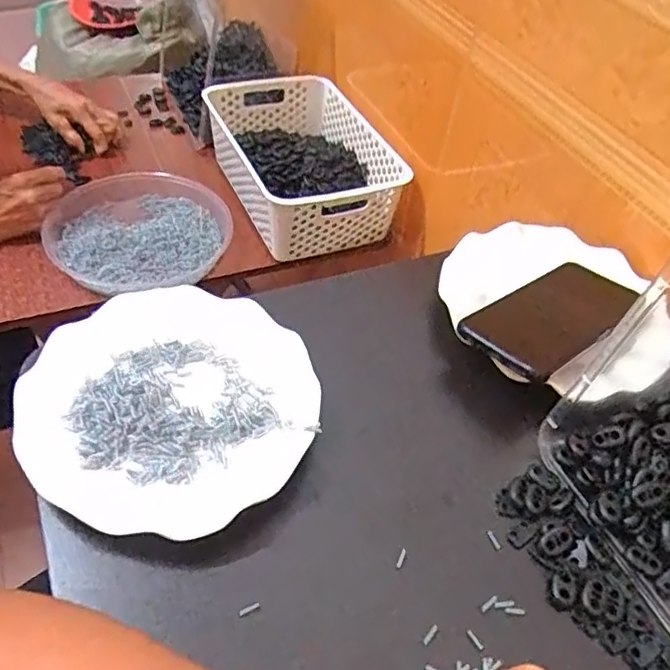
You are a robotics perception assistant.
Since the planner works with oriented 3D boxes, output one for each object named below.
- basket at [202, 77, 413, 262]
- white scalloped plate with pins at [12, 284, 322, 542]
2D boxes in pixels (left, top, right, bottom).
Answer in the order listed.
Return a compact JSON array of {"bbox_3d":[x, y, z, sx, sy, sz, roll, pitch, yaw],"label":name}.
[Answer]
[{"bbox_3d":[-0.047,-0.251,0.902,0.201,0.110,0.305,-16,52,-21],"label":"basket"},{"bbox_3d":[-0.103,0.044,0.399,0.177,0.023,0.177,4,48,-4],"label":"white scalloped plate with pins"}]

